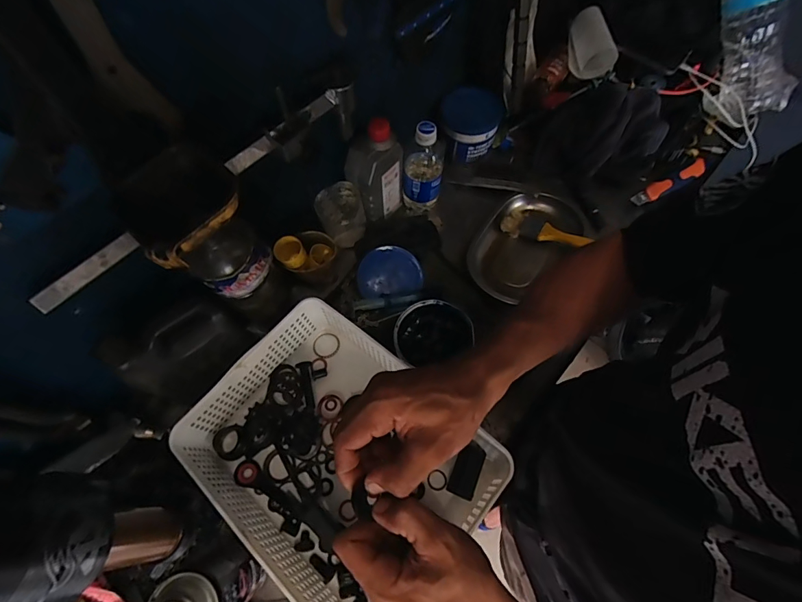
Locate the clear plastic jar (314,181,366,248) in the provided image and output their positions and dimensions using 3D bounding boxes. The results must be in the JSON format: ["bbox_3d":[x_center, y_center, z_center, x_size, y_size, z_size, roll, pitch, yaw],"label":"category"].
[{"bbox_3d":[-0.092,-0.132,0.634,0.067,0.092,0.054,-15,65,-5],"label":"clear plastic jar"}]

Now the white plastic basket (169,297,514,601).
[{"bbox_3d":[-0.077,0.181,0.487,0.319,0.083,0.246,38,72,18],"label":"white plastic basket"}]

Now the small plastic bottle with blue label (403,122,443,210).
[{"bbox_3d":[0.035,-0.209,0.642,0.063,0.158,0.054,3,65,4],"label":"small plastic bottle with blue label"}]

